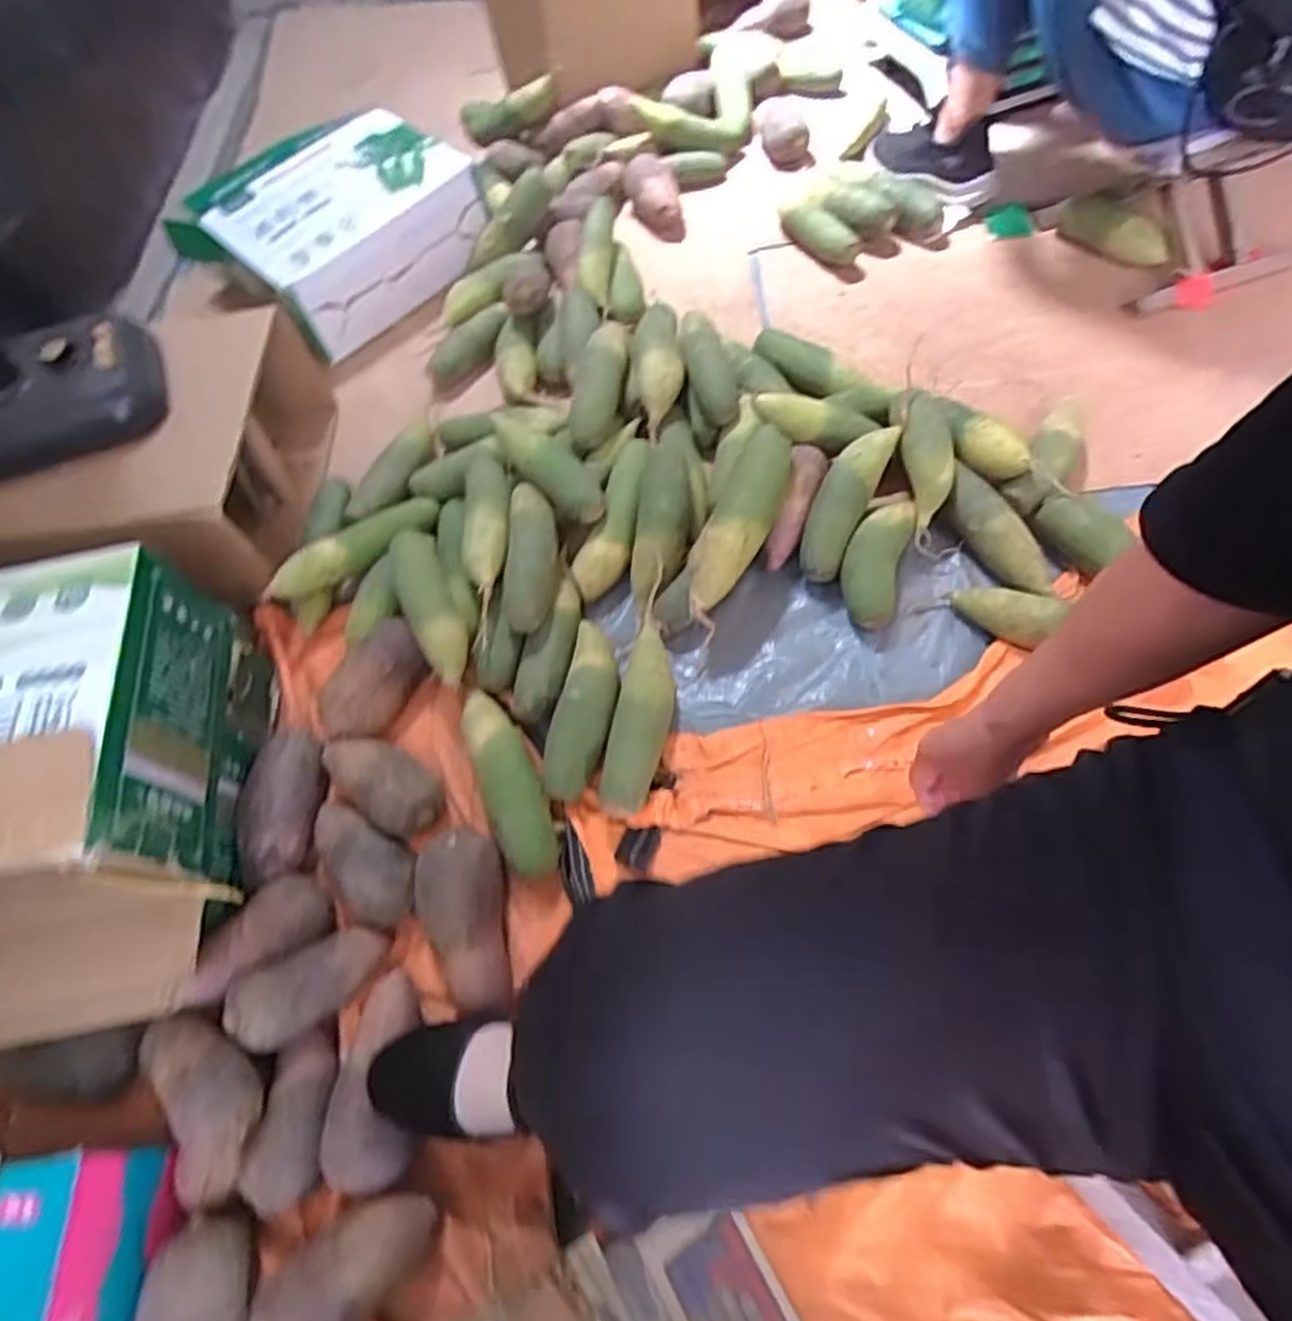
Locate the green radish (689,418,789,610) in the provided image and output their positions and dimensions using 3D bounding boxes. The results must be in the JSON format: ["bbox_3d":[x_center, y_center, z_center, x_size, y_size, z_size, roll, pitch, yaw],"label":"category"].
[{"bbox_3d":[0.107,-0.164,0.823,0.076,0.069,0.255,14,69,11],"label":"green radish"}]

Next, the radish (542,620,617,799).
[{"bbox_3d":[-0.062,0.041,0.771,0.059,0.048,0.205,6,68,8],"label":"radish"}]

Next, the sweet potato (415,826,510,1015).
[{"bbox_3d":[-0.166,0.232,0.675,0.073,0.058,0.159,-14,66,0],"label":"sweet potato"}]

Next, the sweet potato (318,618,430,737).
[{"bbox_3d":[-0.301,0.017,0.814,0.080,0.055,0.142,23,71,15],"label":"sweet potato"}]

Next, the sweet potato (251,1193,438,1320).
[{"bbox_3d":[-0.220,0.460,0.564,0.123,0.067,0.071,-32,67,-8],"label":"sweet potato"}]

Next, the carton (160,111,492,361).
[{"bbox_3d":[-0.496,-0.703,1.181,0.339,0.124,0.360,39,75,19],"label":"carton"}]

